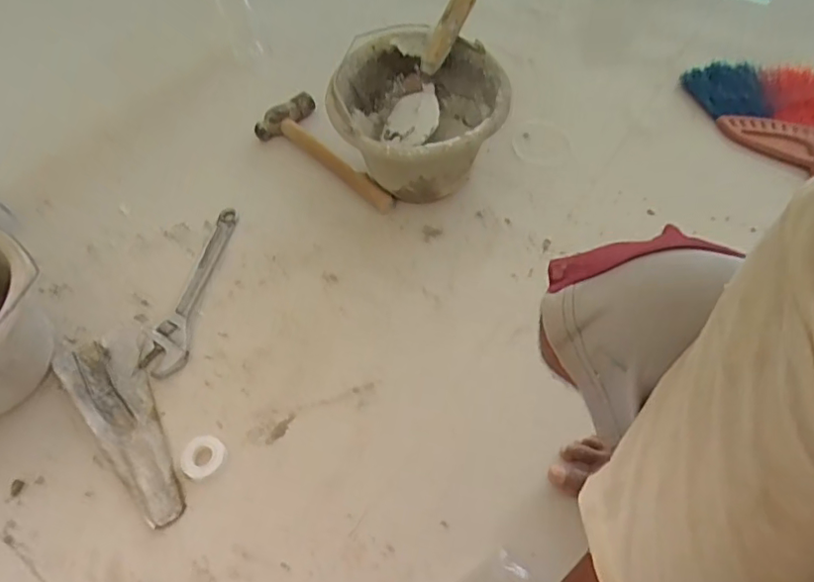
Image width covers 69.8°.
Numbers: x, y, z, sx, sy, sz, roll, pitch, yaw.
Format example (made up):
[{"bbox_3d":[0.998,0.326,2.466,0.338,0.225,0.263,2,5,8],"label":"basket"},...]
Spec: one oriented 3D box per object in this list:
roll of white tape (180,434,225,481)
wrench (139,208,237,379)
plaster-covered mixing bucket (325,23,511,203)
[{"bbox_3d":[-0.253,0.205,0.721,0.051,0.008,0.051,-2,59,3],"label":"roll of white tape"},{"bbox_3d":[-0.308,-0.007,0.866,0.059,0.013,0.292,10,60,10],"label":"wrench"},{"bbox_3d":[0.019,-0.251,0.910,0.247,0.192,0.242,-2,59,3],"label":"plaster-covered mixing bucket"}]

